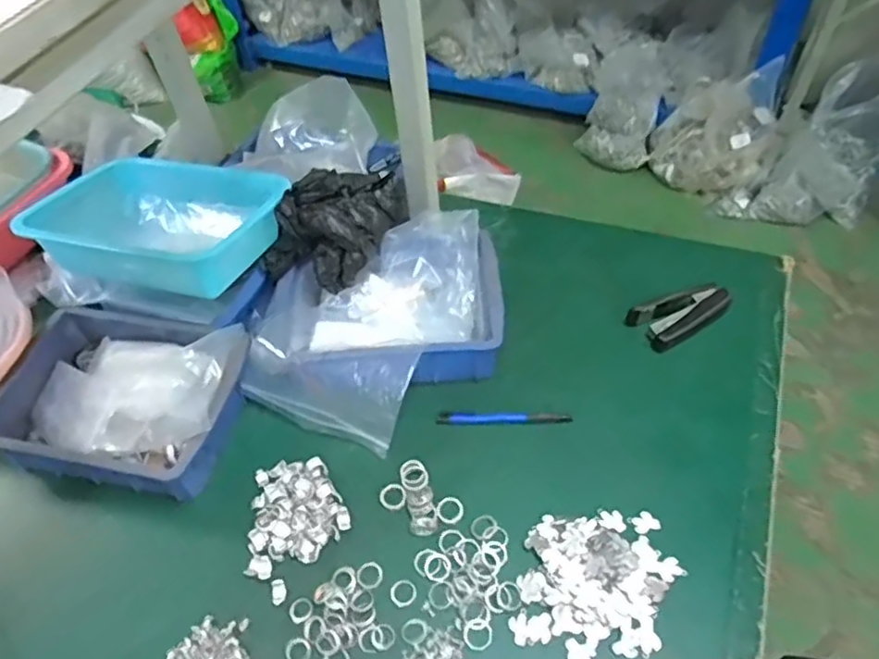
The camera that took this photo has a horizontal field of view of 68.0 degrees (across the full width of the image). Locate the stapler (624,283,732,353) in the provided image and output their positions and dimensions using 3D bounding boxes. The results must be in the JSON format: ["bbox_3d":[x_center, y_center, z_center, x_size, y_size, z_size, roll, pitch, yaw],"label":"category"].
[{"bbox_3d":[0.275,-0.020,0.737,0.111,0.027,0.055,-21,54,-12],"label":"stapler"}]

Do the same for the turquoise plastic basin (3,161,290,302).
[{"bbox_3d":[-0.311,-0.126,0.759,0.252,0.072,0.177,12,53,13],"label":"turquoise plastic basin"}]

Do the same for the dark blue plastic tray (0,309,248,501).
[{"bbox_3d":[-0.335,0.069,0.686,0.250,0.079,0.176,8,53,10],"label":"dark blue plastic tray"}]

